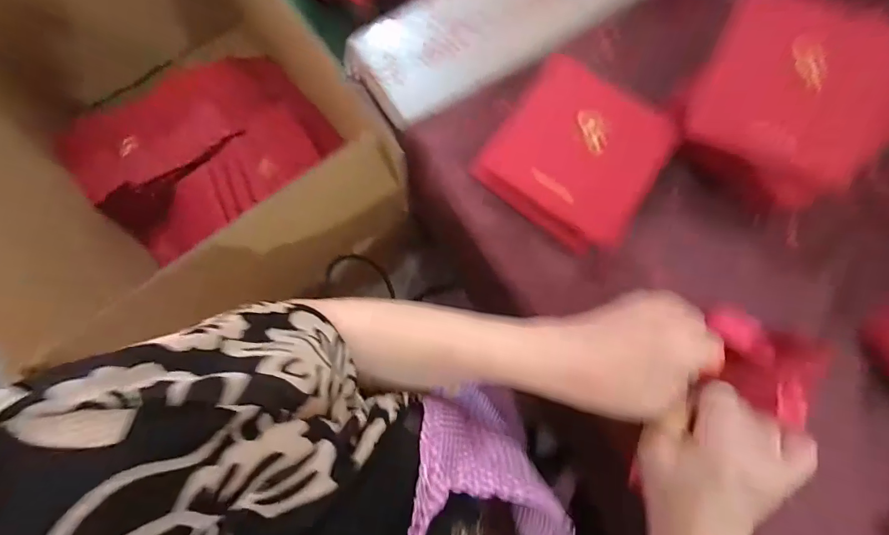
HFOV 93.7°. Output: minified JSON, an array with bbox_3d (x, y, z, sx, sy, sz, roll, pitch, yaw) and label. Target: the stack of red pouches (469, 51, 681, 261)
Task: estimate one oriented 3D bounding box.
[{"bbox_3d":[0.126,-0.108,0.400,0.148,0.035,0.141,37,81,7],"label":"stack of red pouches"}]

